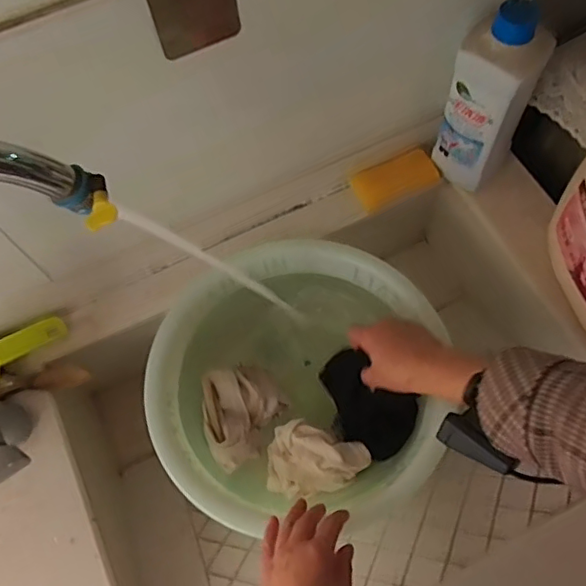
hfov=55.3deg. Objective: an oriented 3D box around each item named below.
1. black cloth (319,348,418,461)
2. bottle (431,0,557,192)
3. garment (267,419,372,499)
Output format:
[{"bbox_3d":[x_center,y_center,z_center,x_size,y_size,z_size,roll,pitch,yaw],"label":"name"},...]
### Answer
[{"bbox_3d":[0.081,0.120,0.621,0.073,0.052,0.118,-39,70,-14],"label":"black cloth"},{"bbox_3d":[0.206,-0.203,0.590,0.073,0.202,0.060,36,72,17],"label":"bottle"},{"bbox_3d":[0.024,0.192,0.625,0.107,0.041,0.078,19,68,11],"label":"garment"}]

